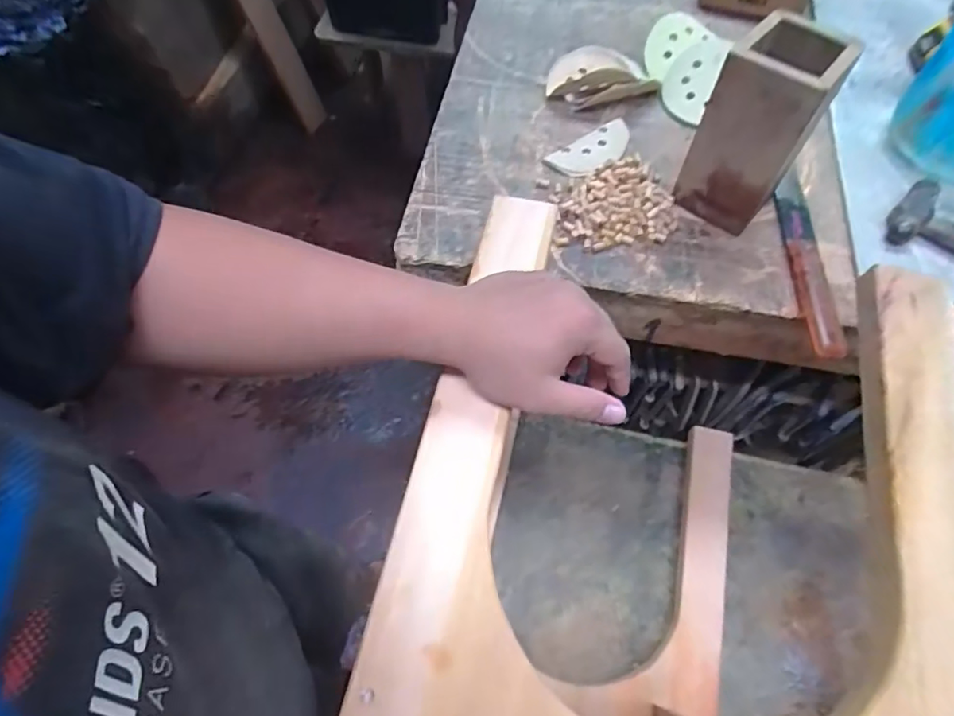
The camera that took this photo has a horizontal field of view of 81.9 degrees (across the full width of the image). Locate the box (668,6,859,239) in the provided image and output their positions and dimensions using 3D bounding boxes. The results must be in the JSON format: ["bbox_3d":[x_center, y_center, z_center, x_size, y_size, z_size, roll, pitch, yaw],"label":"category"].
[{"bbox_3d":[0.283,-0.231,0.564,0.089,0.183,0.095,33,67,17],"label":"box"}]

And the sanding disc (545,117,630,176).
[{"bbox_3d":[0.149,-0.258,0.680,0.125,0.010,0.059,-33,66,-16],"label":"sanding disc"}]

